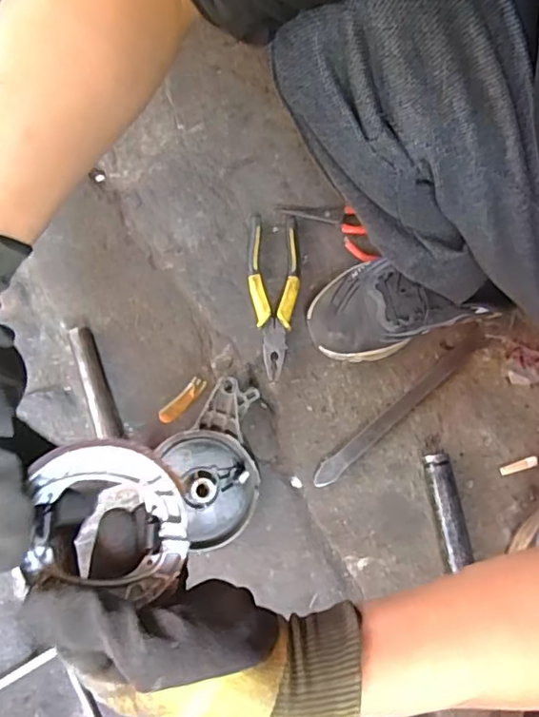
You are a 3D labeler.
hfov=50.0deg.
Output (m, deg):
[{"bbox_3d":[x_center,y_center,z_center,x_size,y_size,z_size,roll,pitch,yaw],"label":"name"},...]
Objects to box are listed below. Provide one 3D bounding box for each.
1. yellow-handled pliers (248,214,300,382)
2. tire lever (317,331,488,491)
[{"bbox_3d":[0.006,-0.075,0.675,0.057,0.022,0.195,-2,76,0],"label":"yellow-handled pliers"},{"bbox_3d":[0.149,0.055,0.657,0.254,0.011,0.022,-40,77,-9],"label":"tire lever"}]

